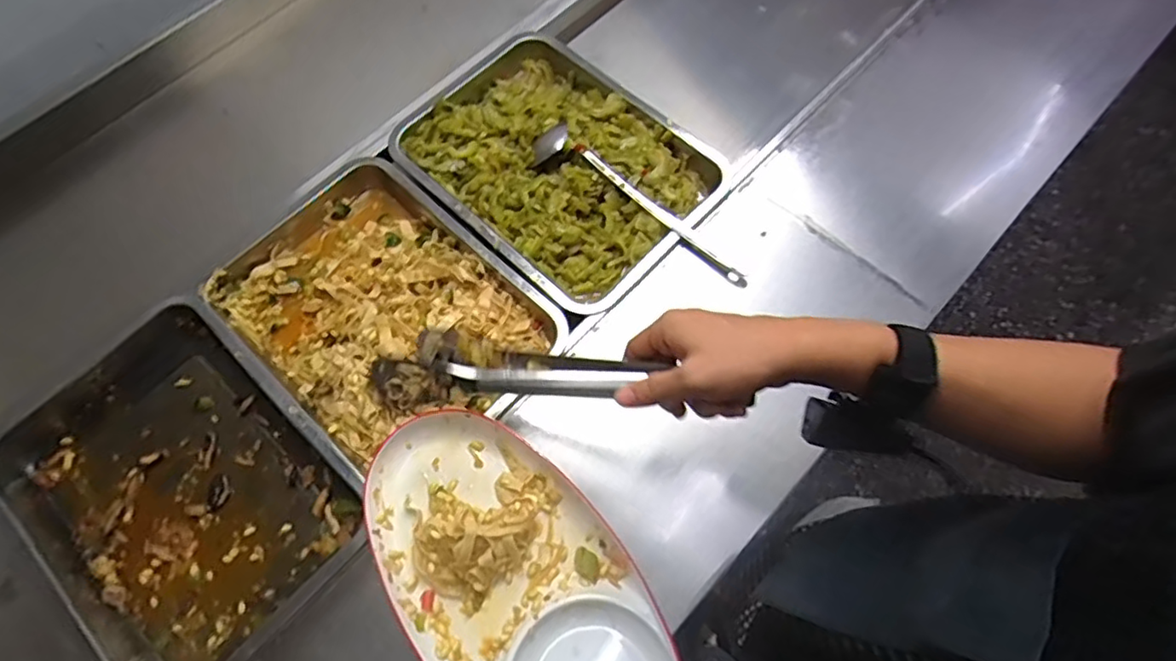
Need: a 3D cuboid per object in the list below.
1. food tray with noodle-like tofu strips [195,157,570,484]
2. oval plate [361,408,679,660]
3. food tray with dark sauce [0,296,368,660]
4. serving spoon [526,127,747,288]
[{"bbox_3d":[-0.225,-0.025,0.672,0.359,0.052,0.254,41,74,16],"label":"food tray with noodle-like tofu strips"},{"bbox_3d":[-0.064,0.215,0.529,0.178,0.039,0.338,-39,72,-13],"label":"oval plate"},{"bbox_3d":[-0.407,0.148,0.618,0.371,0.055,0.261,41,75,16],"label":"food tray with dark sauce"},{"bbox_3d":[0.048,-0.138,0.691,0.292,0.036,0.052,37,74,15],"label":"serving spoon"}]

